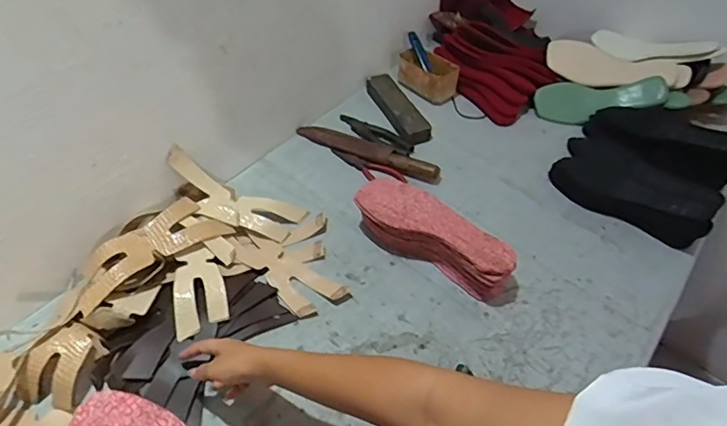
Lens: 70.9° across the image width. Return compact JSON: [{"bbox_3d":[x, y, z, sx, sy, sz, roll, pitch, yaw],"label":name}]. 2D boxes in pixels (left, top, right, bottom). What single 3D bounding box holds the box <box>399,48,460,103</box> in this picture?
[{"bbox_3d":[0.135,-0.287,1.056,0.087,0.071,0.121,-25,54,-23],"label":"box"}]

